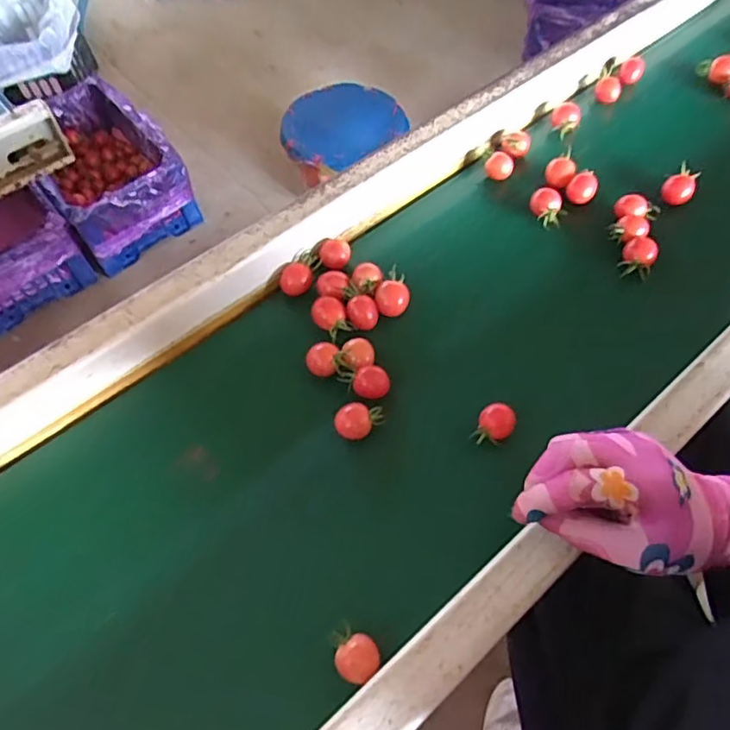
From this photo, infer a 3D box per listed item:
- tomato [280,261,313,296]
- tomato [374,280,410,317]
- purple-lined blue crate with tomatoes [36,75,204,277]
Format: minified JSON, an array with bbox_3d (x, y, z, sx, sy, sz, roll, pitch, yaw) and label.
[{"bbox_3d":[-0.062,-0.077,0.547,0.028,0.030,0.023,-15,59,-5],"label":"tomato"},{"bbox_3d":[0.024,-0.054,0.534,0.030,0.034,0.027,-2,59,2],"label":"tomato"},{"bbox_3d":[-0.549,-0.401,1.281,0.246,0.193,0.375,-35,63,-16],"label":"purple-lined blue crate with tomatoes"}]

